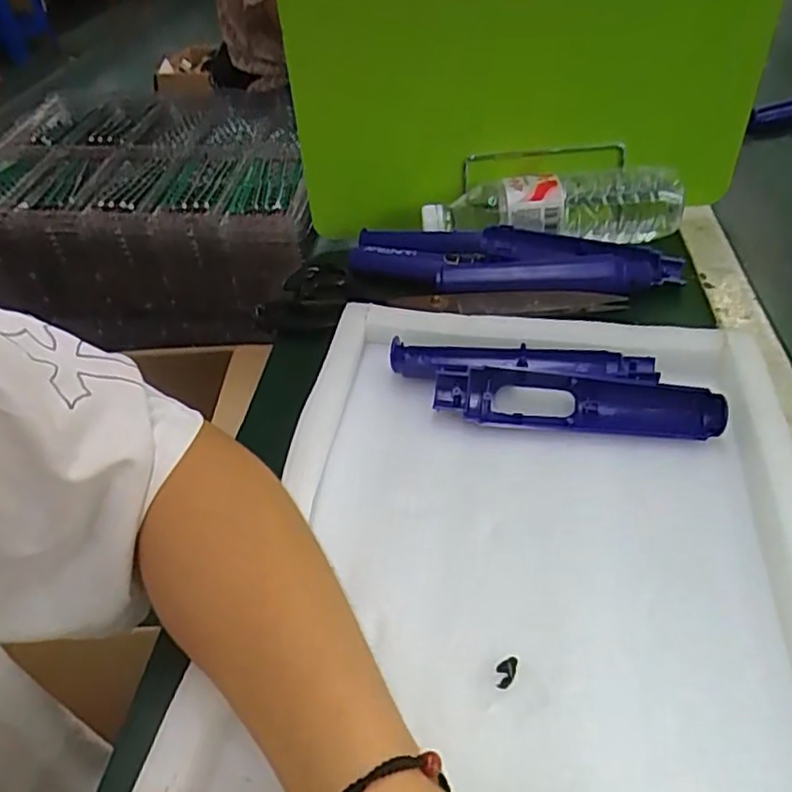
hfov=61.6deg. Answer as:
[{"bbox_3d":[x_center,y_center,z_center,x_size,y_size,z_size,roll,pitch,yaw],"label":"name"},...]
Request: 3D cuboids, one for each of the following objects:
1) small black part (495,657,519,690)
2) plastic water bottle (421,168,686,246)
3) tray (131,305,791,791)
[{"bbox_3d":[0.051,0.127,0.307,0.009,0.004,0.015,8,44,14],"label":"small black part"},{"bbox_3d":[0.137,-0.166,0.587,0.222,0.056,0.065,-10,44,-1],"label":"plastic water bottle"},{"bbox_3d":[0.068,0.074,0.352,0.285,0.049,0.346,5,43,11],"label":"tray"}]

